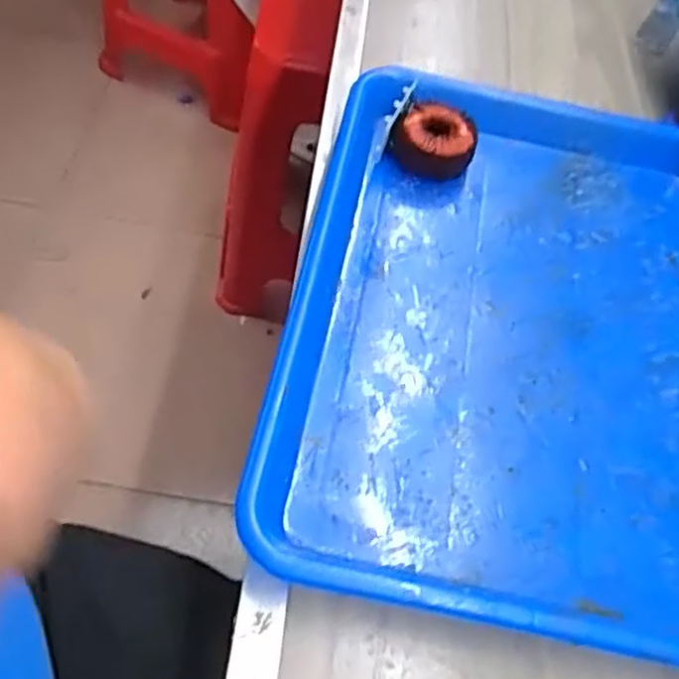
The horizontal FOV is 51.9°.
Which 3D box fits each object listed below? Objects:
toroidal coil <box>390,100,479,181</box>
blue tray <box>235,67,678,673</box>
[{"bbox_3d":[0.062,-0.124,0.440,0.048,0.028,0.040,-34,68,-25],"label":"toroidal coil"},{"bbox_3d":[0.106,-0.013,0.373,0.254,0.032,0.327,12,56,3],"label":"blue tray"}]

